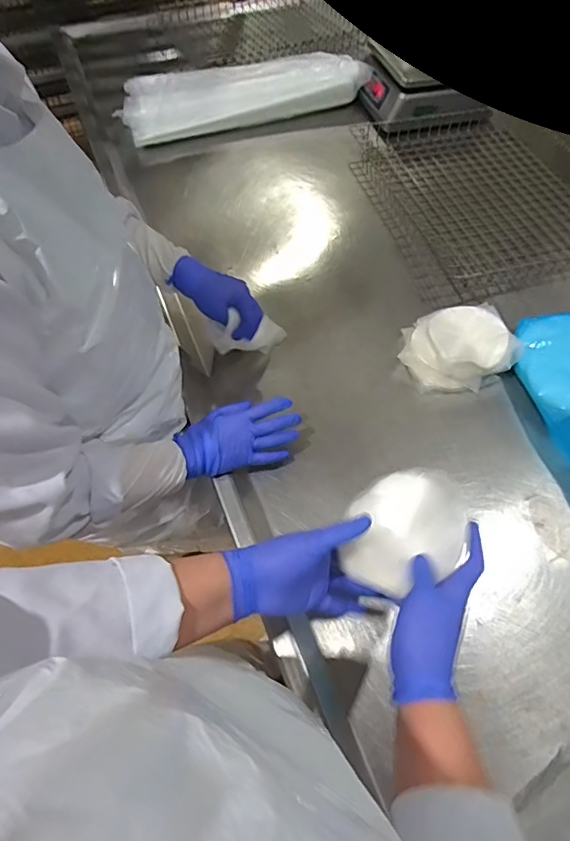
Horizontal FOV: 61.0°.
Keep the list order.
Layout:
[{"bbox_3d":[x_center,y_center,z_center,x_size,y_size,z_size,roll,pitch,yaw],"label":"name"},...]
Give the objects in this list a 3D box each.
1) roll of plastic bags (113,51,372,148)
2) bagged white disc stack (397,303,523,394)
[{"bbox_3d":[-0.103,-0.770,1.138,0.563,0.085,0.204,-19,60,-12],"label":"roll of plastic bags"},{"bbox_3d":[0.267,-0.112,0.758,0.164,0.061,0.139,-19,60,-10],"label":"bagged white disc stack"}]

